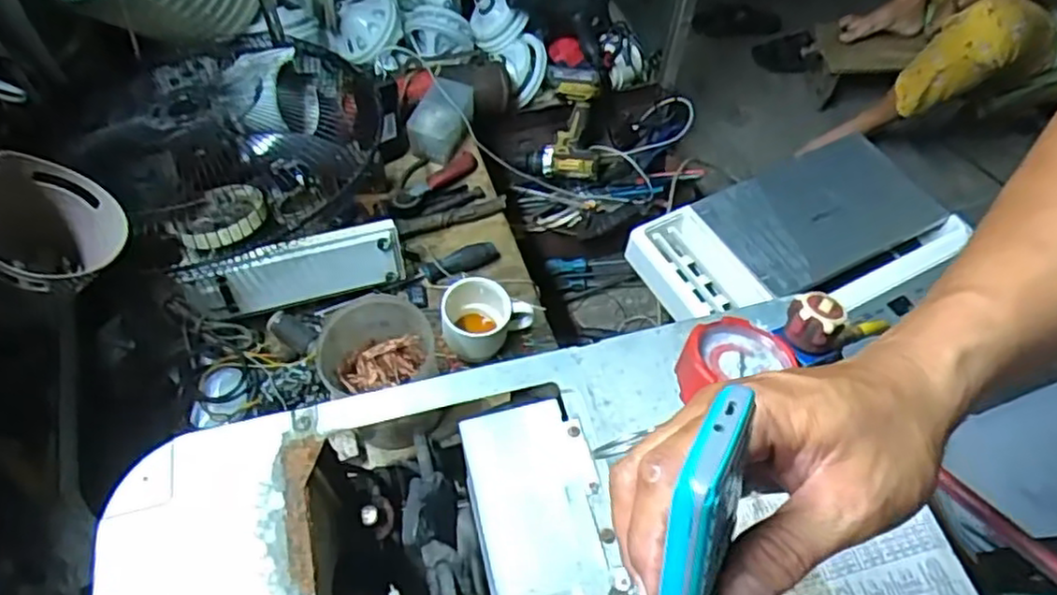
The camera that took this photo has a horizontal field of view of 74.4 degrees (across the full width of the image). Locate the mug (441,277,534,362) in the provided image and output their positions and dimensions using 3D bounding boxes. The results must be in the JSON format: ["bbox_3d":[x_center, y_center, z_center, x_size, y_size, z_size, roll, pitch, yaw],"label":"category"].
[{"bbox_3d":[-0.065,0.030,0.969,0.124,0.091,0.090,-29,63,-19],"label":"mug"}]

